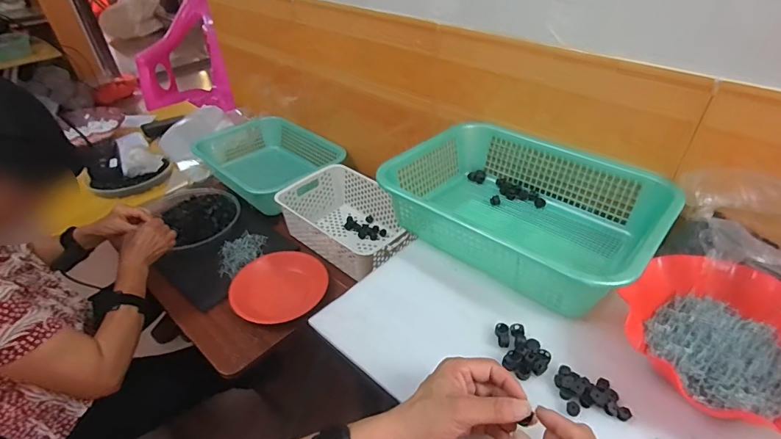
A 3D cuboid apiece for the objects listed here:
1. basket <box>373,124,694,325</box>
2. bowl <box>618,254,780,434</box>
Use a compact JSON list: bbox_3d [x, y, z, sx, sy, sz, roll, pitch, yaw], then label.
[{"bbox_3d":[0.202,-0.024,0.662,0.382,0.106,0.304,25,46,30],"label":"basket"},{"bbox_3d":[0.382,0.135,0.474,0.197,0.064,0.215,-1,39,1],"label":"bowl"}]

